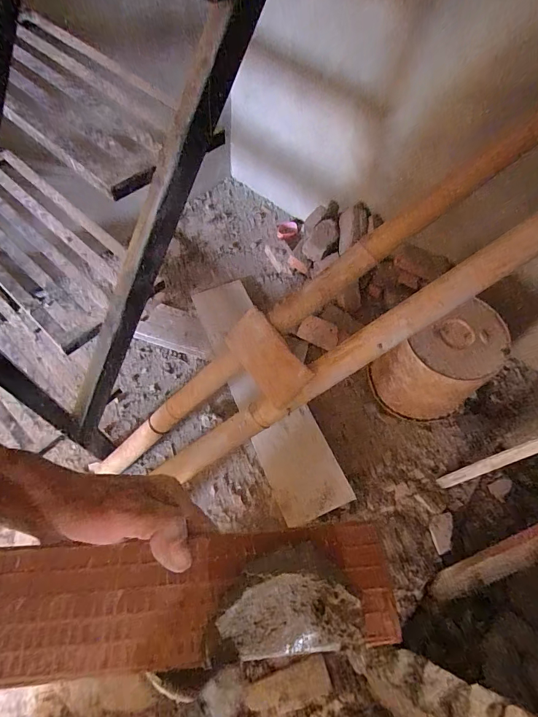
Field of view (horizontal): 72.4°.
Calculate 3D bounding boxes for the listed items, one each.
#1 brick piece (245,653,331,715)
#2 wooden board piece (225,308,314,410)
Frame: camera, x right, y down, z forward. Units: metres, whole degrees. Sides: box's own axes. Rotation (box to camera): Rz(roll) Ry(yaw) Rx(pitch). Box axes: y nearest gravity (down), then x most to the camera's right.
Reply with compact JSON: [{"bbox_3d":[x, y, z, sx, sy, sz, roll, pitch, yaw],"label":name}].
[{"bbox_3d":[0.046,0.767,0.851,0.192,0.022,0.074,-15,62,-12],"label":"brick piece"},{"bbox_3d":[-0.009,-0.005,0.742,0.101,0.015,0.198,-47,63,18],"label":"wooden board piece"}]

